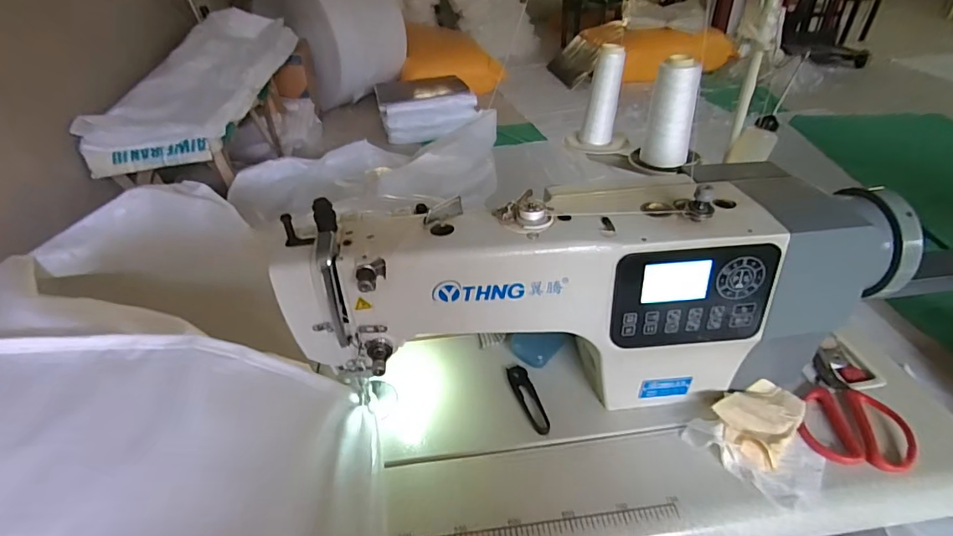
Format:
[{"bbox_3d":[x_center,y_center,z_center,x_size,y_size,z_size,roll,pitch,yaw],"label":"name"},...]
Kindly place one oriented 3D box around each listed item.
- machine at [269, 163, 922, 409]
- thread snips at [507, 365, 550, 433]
[{"bbox_3d":[0.119,0.024,0.512,0.586,0.219,0.149,-5,38,-3],"label":"machine"},{"bbox_3d":[0.060,0.148,0.562,0.026,0.009,0.102,-12,39,-11],"label":"thread snips"}]

